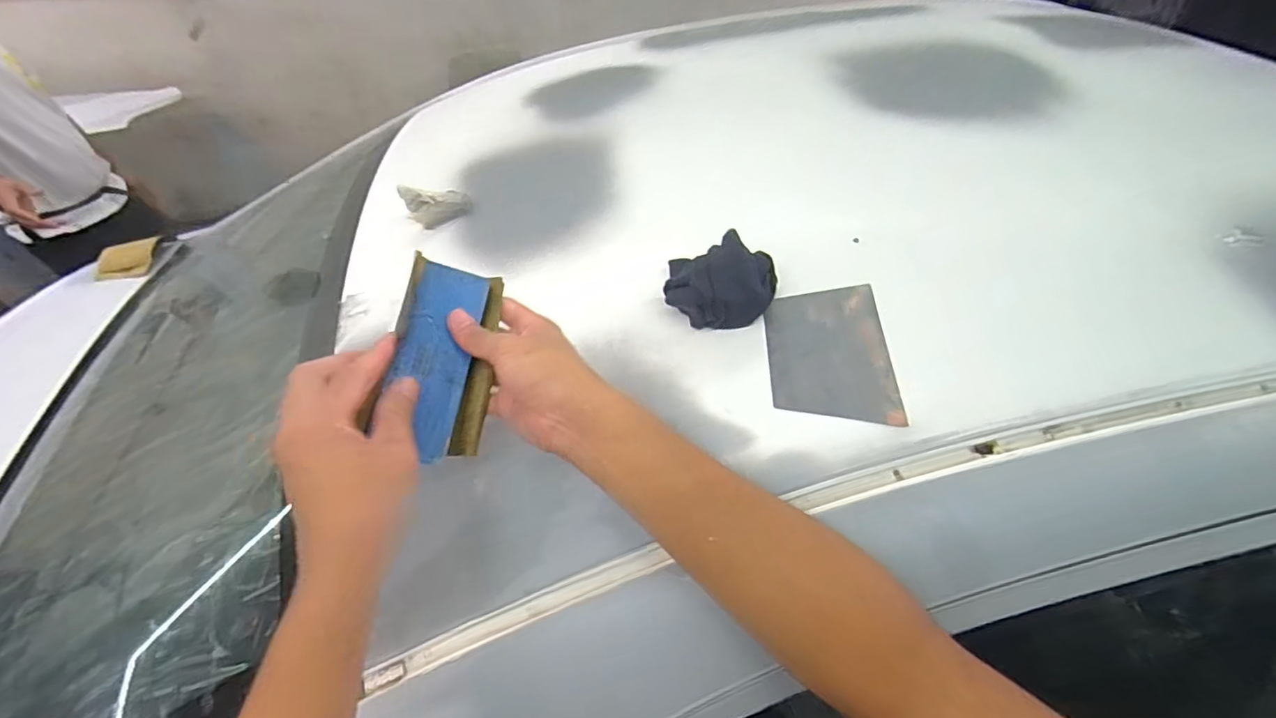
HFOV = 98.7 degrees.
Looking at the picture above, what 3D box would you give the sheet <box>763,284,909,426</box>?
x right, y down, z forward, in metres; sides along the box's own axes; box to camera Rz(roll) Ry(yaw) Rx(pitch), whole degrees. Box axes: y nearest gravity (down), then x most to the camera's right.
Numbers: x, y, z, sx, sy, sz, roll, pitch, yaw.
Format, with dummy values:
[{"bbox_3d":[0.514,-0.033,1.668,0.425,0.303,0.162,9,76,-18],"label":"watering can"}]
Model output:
[{"bbox_3d":[0.161,-0.006,0.467,0.097,0.008,0.133,-4,56,8],"label":"sheet"}]

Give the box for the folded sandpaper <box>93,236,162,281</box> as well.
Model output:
[{"bbox_3d":[-1.089,-0.216,1.171,0.117,0.016,0.099,-4,70,-4],"label":"folded sandpaper"}]

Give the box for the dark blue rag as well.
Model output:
[{"bbox_3d":[0.074,-0.069,0.494,0.097,0.049,0.076,-4,48,-1],"label":"dark blue rag"}]

